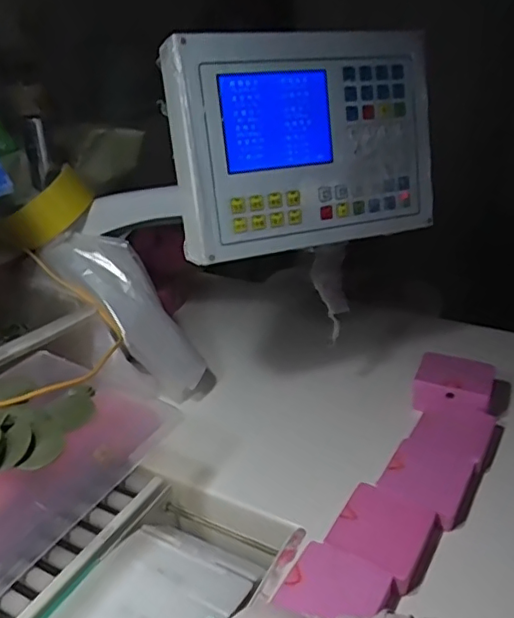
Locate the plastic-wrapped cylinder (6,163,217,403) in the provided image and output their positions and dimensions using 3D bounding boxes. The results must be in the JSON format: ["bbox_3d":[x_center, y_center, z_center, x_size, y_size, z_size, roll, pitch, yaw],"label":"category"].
[{"bbox_3d":[-0.150,-0.016,0.638,0.290,0.063,0.085,51,38,-4],"label":"plastic-wrapped cylinder"}]

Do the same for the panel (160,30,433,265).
[{"bbox_3d":[0.048,-0.153,0.525,0.248,0.184,0.040,-11,14,-21],"label":"panel"}]

